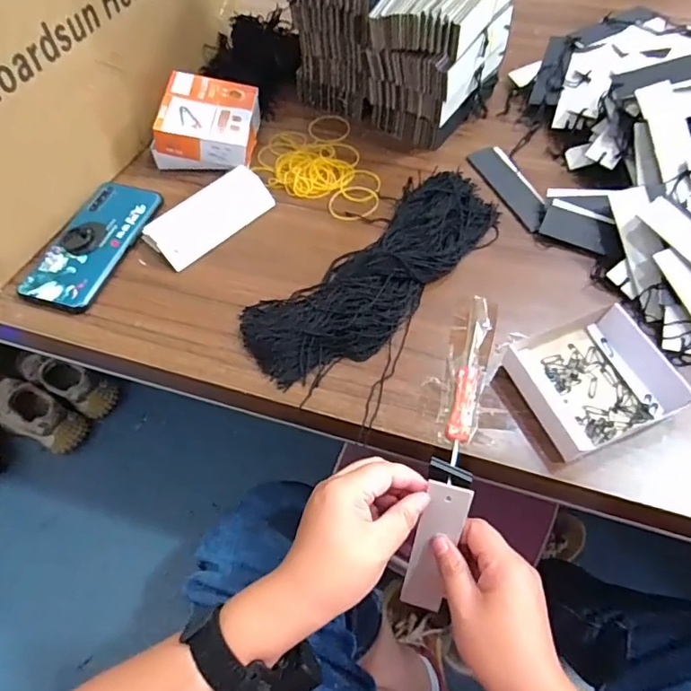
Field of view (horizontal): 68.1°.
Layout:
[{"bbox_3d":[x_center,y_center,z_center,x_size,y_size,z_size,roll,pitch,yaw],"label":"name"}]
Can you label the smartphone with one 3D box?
[{"bbox_3d":[-0.248,-0.104,0.510,0.073,0.016,0.160,13,60,10],"label":"smartphone"}]

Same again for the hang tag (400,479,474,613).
[{"bbox_3d":[0.068,0.158,0.393,0.032,0.126,0.009,13,27,11],"label":"hang tag"}]

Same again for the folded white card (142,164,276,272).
[{"bbox_3d":[-0.136,-0.132,0.520,0.055,0.024,0.130,39,67,23],"label":"folded white card"}]

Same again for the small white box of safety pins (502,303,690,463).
[{"bbox_3d":[0.195,0.023,0.410,0.106,0.024,0.104,-20,60,-10],"label":"small white box of safety pins"}]

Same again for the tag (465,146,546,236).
[{"bbox_3d":[0.175,-0.169,0.542,0.035,0.004,0.126,-25,56,-5],"label":"tag"}]

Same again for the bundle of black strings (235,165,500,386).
[{"bbox_3d":[0.032,-0.071,0.473,0.278,0.027,0.110,-39,65,-20],"label":"bundle of black strings"}]

